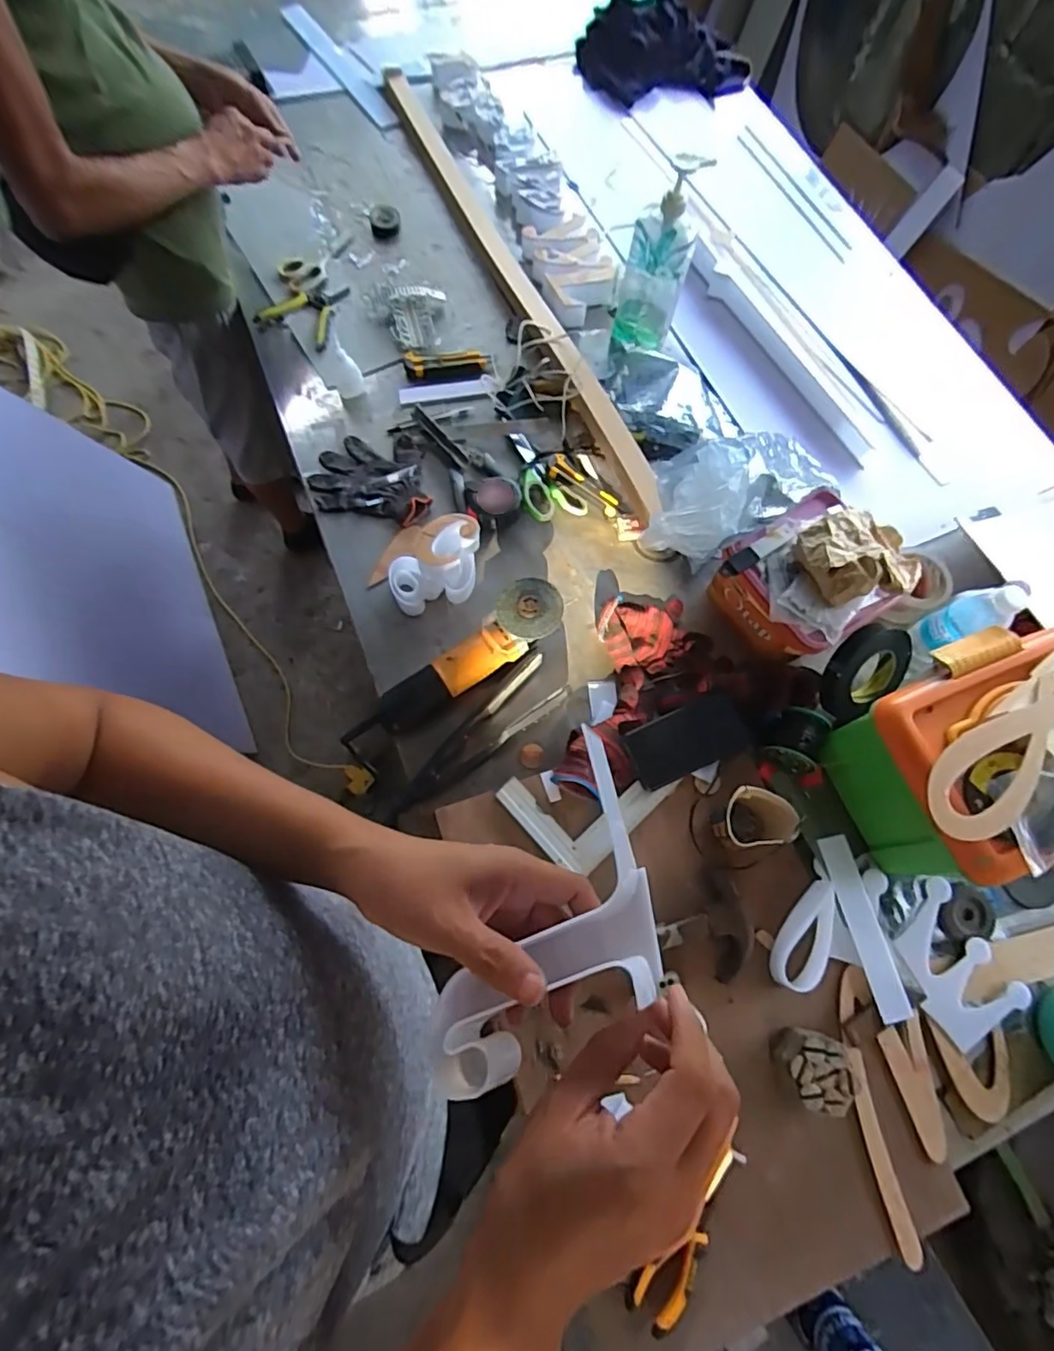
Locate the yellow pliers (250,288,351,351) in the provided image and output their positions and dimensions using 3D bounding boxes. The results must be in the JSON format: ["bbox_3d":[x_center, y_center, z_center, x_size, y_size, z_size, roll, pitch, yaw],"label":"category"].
[{"bbox_3d":[-0.400,-0.625,0.995,0.148,0.037,0.137,8,71,1],"label":"yellow pliers"}]

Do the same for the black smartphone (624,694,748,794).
[{"bbox_3d":[0.212,0.086,0.759,0.157,0.004,0.081,-21,81,-8],"label":"black smartphone"}]

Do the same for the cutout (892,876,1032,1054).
[{"bbox_3d":[0.520,0.356,0.708,0.125,0.006,0.162,-29,78,-15],"label":"cutout"}]

